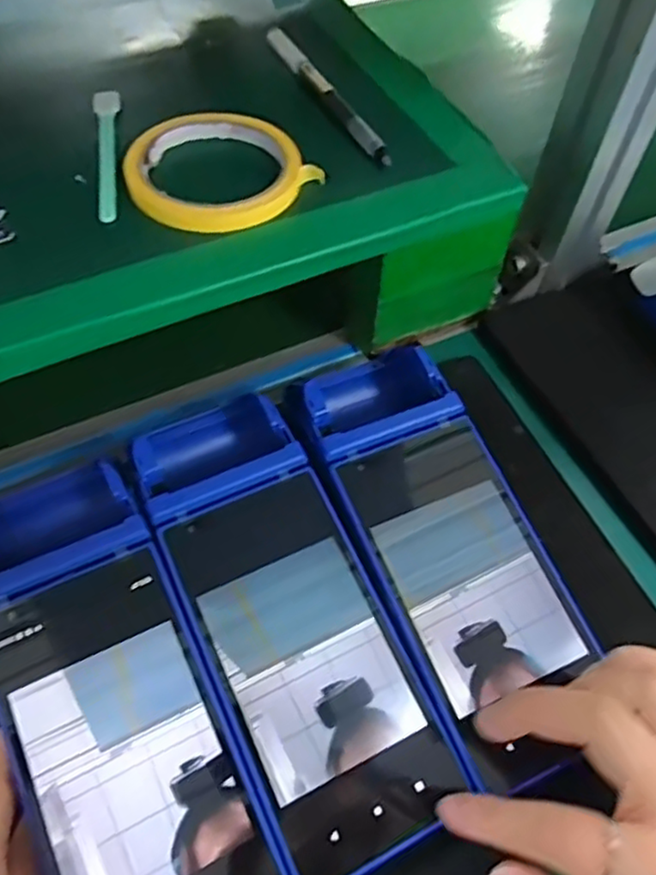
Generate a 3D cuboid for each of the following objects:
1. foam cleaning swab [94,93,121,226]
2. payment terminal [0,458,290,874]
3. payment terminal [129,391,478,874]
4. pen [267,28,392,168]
[{"bbox_3d":[-0.121,-0.160,0.366,0.014,0.004,0.112,-9,59,-9],"label":"foam cleaning swab"},{"bbox_3d":[-0.093,0.106,0.282,0.078,0.039,0.221,-24,66,-17],"label":"payment terminal"},{"bbox_3d":[-0.022,0.073,0.305,0.078,0.039,0.218,-21,66,-16],"label":"payment terminal"},{"bbox_3d":[-0.001,-0.208,0.398,0.012,0.008,0.140,-24,62,-17],"label":"pen"}]

